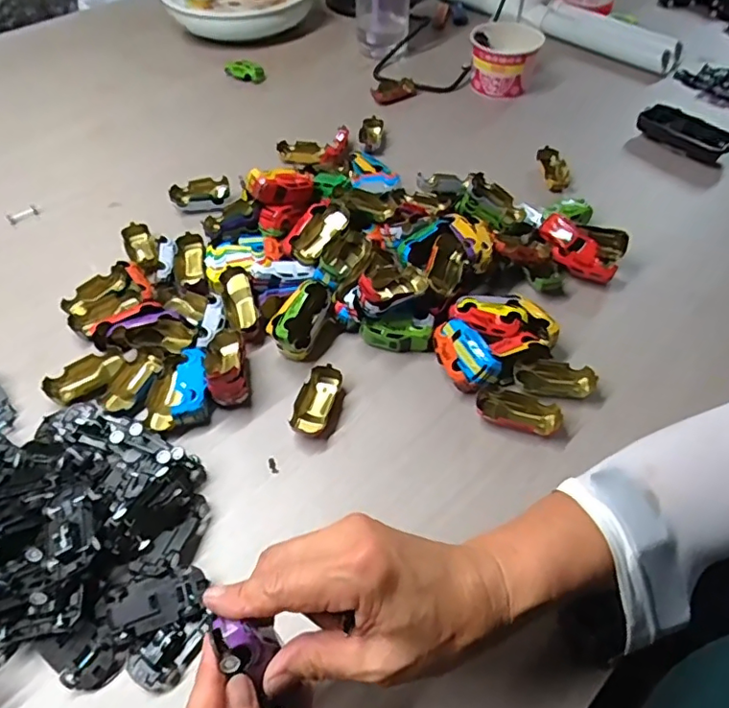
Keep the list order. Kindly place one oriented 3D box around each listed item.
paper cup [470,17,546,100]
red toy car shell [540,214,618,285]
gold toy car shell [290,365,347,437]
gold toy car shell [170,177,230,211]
[{"bbox_3d":[0.185,-0.390,0.737,0.089,0.069,0.091,5,50,5],"label":"paper cup"},{"bbox_3d":[0.201,-0.099,0.523,0.035,0.024,0.080,-33,75,-24],"label":"red toy car shell"},{"bbox_3d":[-0.036,0.040,0.450,0.034,0.017,0.061,12,51,10],"label":"gold toy car shell"},{"bbox_3d":[-0.183,-0.178,0.620,0.063,0.025,0.028,-3,50,-2],"label":"gold toy car shell"}]

